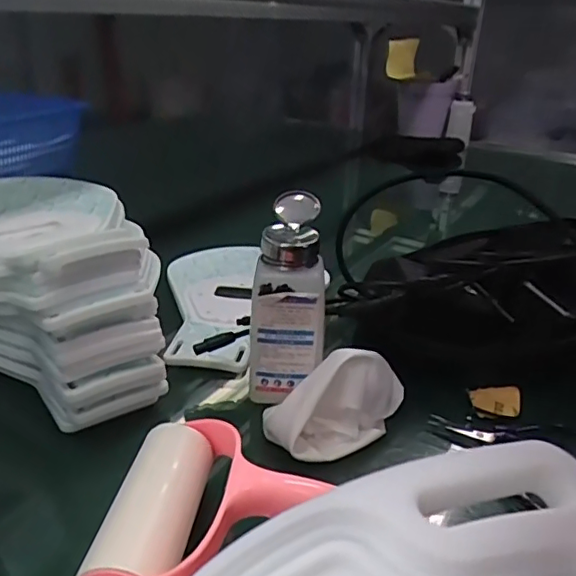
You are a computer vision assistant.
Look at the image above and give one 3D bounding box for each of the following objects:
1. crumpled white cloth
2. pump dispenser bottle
[{"bbox_3d":[0.035,0.072,0.390,0.100,0.065,0.051,-10,28,-25],"label":"crumpled white cloth"},{"bbox_3d":[0.003,0.007,0.419,0.051,0.135,0.069,5,25,5],"label":"pump dispenser bottle"}]

